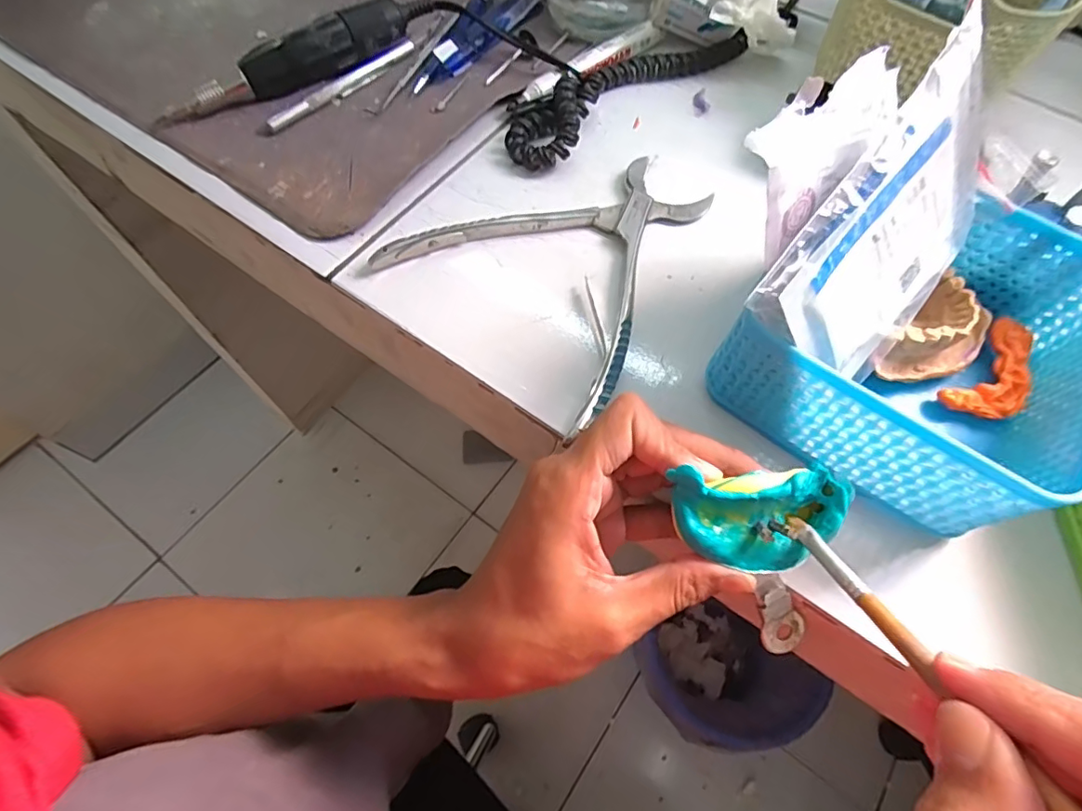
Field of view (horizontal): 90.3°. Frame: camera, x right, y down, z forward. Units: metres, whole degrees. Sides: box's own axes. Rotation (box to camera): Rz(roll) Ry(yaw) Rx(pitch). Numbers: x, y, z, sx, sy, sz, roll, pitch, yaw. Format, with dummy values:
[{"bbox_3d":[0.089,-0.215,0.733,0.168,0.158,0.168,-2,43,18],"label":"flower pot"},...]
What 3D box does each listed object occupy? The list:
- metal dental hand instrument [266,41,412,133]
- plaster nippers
[{"bbox_3d":[-0.127,-0.208,0.349,0.010,0.009,0.114,42,70,17],"label":"metal dental hand instrument"},{"bbox_3d":[0.013,-0.087,0.293,0.145,0.016,0.169,36,68,15],"label":"plaster nippers"}]

